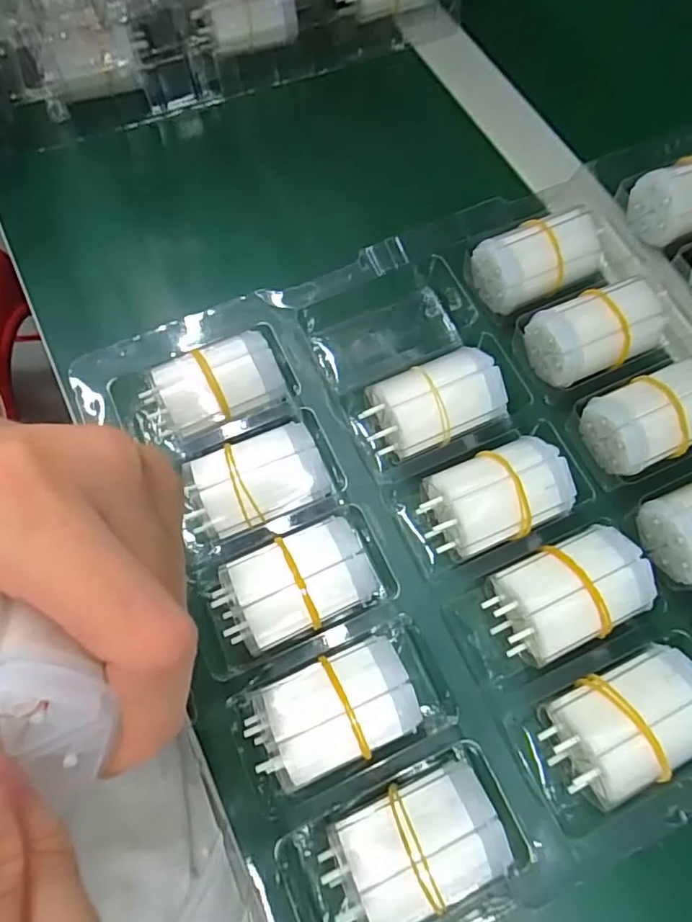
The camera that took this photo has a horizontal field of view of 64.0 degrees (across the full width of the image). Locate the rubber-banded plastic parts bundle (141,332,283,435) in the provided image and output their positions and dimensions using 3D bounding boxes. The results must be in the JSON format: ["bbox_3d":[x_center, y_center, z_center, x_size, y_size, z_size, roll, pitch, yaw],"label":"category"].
[{"bbox_3d":[-0.063,-0.038,0.264,0.061,0.024,0.033,-21,71,-7],"label":"rubber-banded plastic parts bundle"}]

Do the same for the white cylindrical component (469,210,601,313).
[{"bbox_3d":[0.102,-0.105,0.293,0.059,0.033,0.034,-19,71,-7],"label":"white cylindrical component"}]

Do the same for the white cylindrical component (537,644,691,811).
[{"bbox_3d":[0.111,0.104,0.219,0.063,0.032,0.040,-26,72,-9],"label":"white cylindrical component"}]

